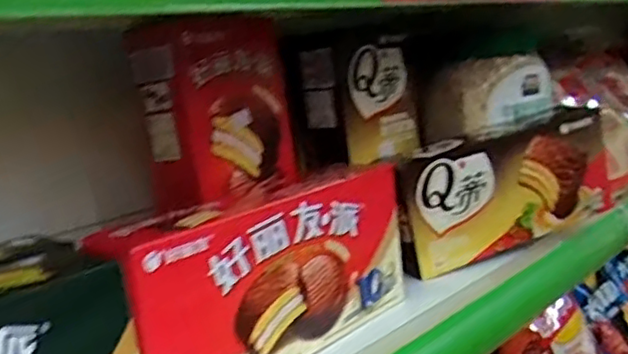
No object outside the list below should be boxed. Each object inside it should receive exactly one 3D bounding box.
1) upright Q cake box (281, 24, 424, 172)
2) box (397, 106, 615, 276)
[{"bbox_3d":[0.042,-0.079,0.644,0.120,0.121,0.084,-16,15,-41],"label":"upright Q cake box"},{"bbox_3d":[0.170,0.010,0.635,0.237,0.112,0.079,-18,12,-19],"label":"box"}]

